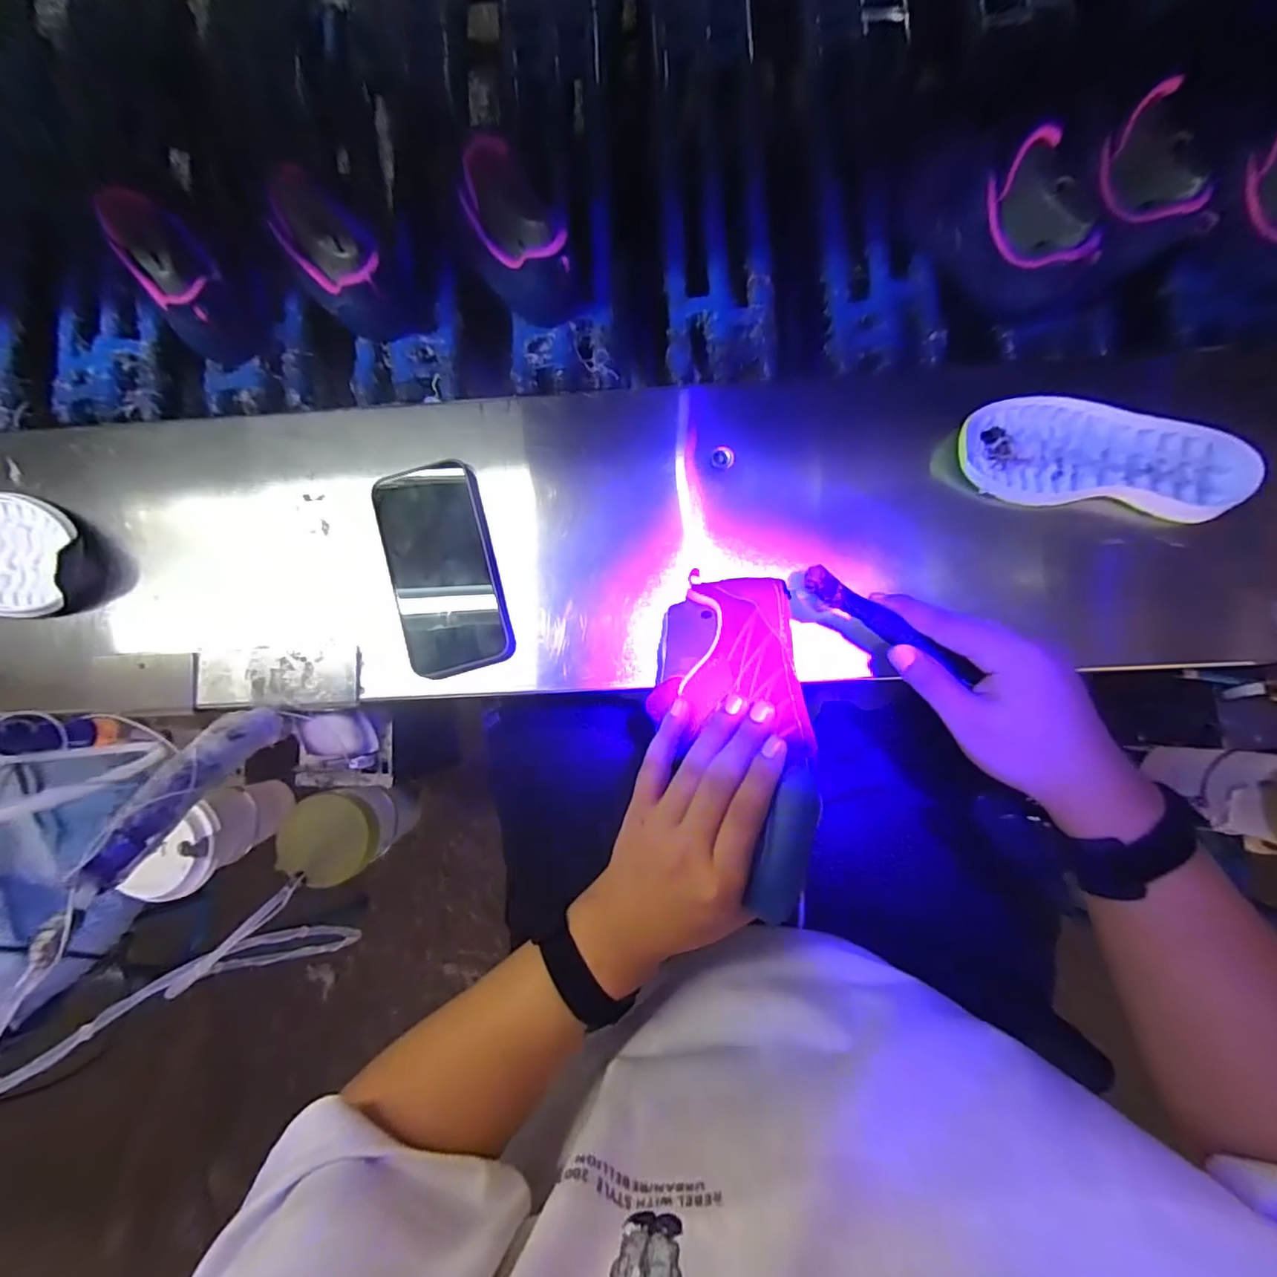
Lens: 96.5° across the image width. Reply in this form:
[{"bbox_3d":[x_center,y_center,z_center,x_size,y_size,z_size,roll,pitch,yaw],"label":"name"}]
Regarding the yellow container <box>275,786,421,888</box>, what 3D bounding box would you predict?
[{"bbox_3d":[-0.254,0.170,0.515,0.073,0.103,0.073,-14,83,2],"label":"yellow container"}]

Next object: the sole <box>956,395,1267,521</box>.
[{"bbox_3d":[0.339,-0.136,0.420,0.199,0.018,0.076,7,85,4],"label":"sole"}]

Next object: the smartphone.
[{"bbox_3d":[-0.152,-0.055,0.444,0.079,0.012,0.162,-14,83,2],"label":"smartphone"}]

